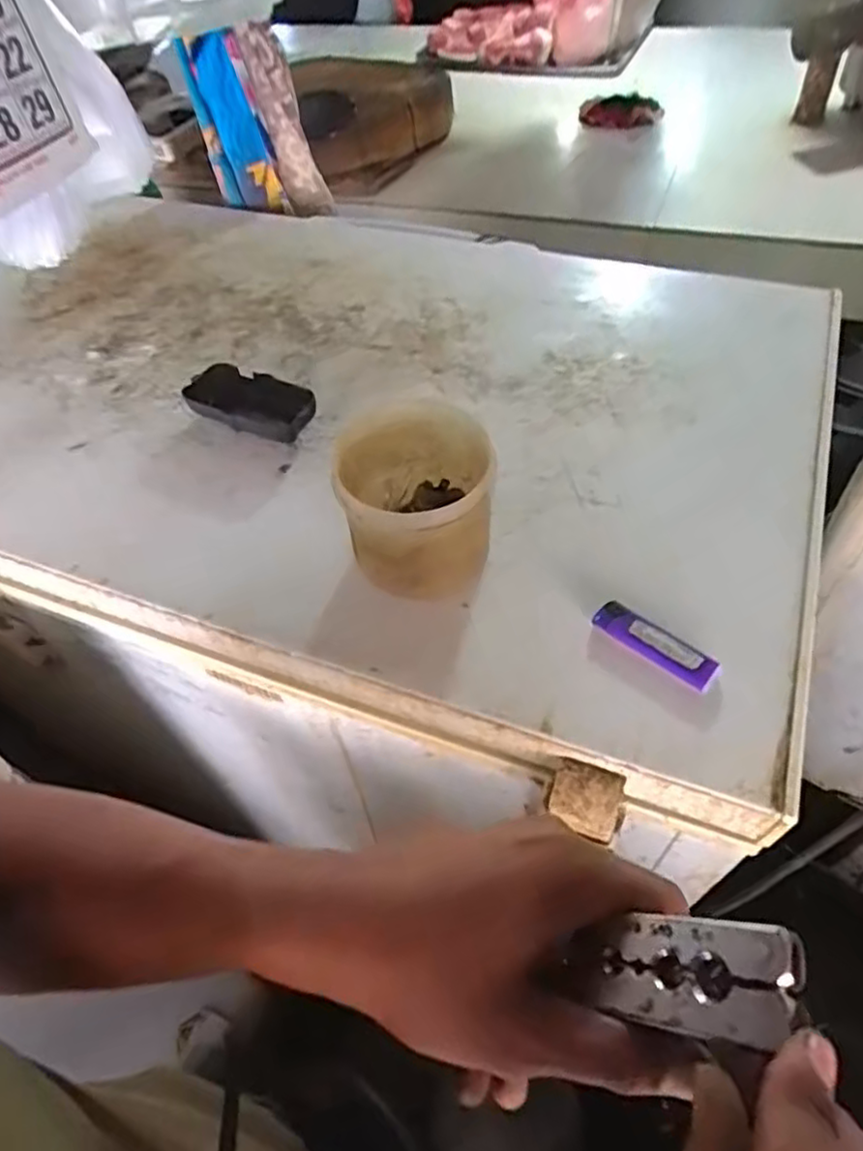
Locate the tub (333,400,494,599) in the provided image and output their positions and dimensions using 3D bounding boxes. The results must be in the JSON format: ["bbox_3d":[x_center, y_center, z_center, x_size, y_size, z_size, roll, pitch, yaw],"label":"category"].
[{"bbox_3d":[-0.008,-0.040,0.436,0.085,0.088,0.086,-4,50,4],"label":"tub"}]

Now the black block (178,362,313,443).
[{"bbox_3d":[-0.145,-0.140,0.546,0.109,0.022,0.049,22,56,19],"label":"black block"}]

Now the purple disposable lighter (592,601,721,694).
[{"bbox_3d":[0.134,0.043,0.414,0.075,0.014,0.021,33,60,26],"label":"purple disposable lighter"}]

